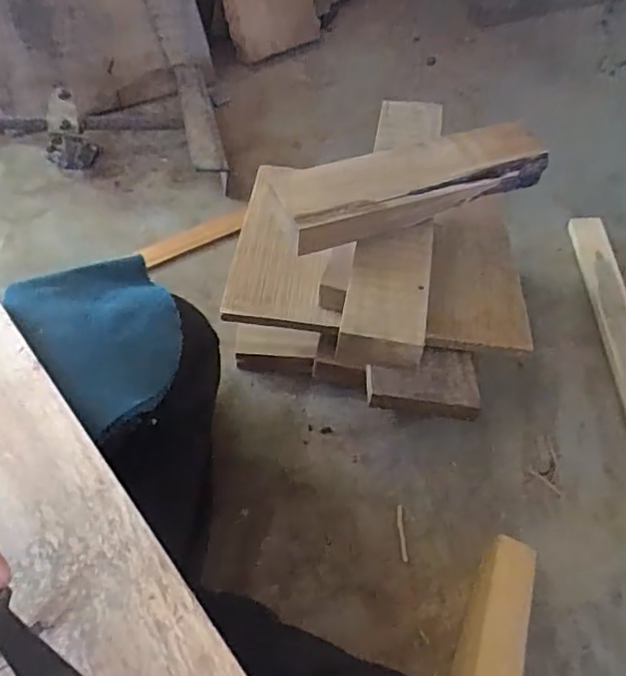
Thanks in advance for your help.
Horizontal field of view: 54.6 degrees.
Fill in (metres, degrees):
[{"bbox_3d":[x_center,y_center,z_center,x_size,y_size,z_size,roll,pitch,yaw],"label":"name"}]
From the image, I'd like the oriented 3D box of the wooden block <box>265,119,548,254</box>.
[{"bbox_3d":[0.097,-0.157,0.603,0.283,0.033,0.091,-22,58,-18],"label":"wooden block"}]

